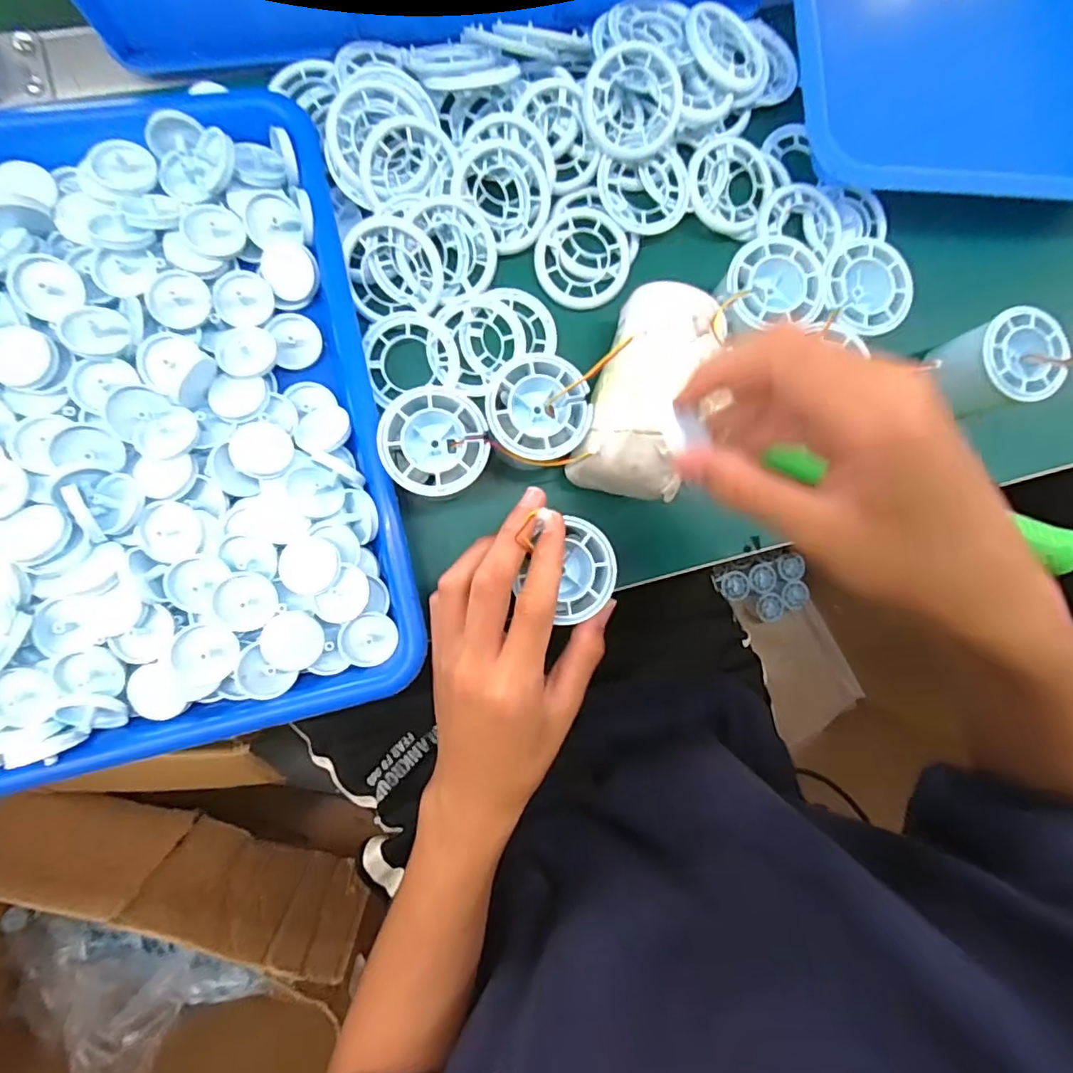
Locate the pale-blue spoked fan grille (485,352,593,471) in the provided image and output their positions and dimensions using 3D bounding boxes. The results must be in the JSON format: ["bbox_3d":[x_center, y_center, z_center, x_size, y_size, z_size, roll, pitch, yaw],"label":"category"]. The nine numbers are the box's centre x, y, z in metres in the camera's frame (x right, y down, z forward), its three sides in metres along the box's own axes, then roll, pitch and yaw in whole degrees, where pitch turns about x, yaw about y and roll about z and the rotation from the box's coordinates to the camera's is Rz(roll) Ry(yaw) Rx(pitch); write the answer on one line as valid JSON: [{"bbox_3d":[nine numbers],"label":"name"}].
[{"bbox_3d":[0.001,-0.066,0.298,0.054,0.015,0.057,-5,87,-7],"label":"pale-blue spoked fan grille"}]

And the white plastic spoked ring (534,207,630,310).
[{"bbox_3d":[0.028,-0.169,0.340,0.056,0.014,0.054,0,87,-7],"label":"white plastic spoked ring"}]

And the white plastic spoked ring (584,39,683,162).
[{"bbox_3d":[0.056,-0.253,0.327,0.057,0.010,0.057,0,113,-1],"label":"white plastic spoked ring"}]

